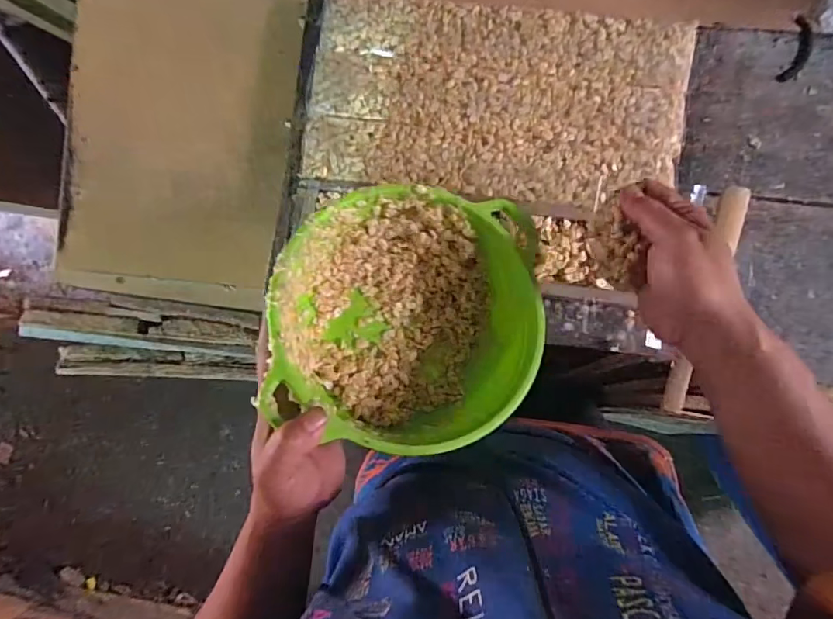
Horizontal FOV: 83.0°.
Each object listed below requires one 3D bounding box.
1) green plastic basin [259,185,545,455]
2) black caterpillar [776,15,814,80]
[{"bbox_3d":[-0.007,0.008,0.397,0.211,0.097,0.211,2,75,-8],"label":"green plastic basin"},{"bbox_3d":[0.386,-0.261,0.475,0.023,0.007,0.061,14,96,6],"label":"black caterpillar"}]

